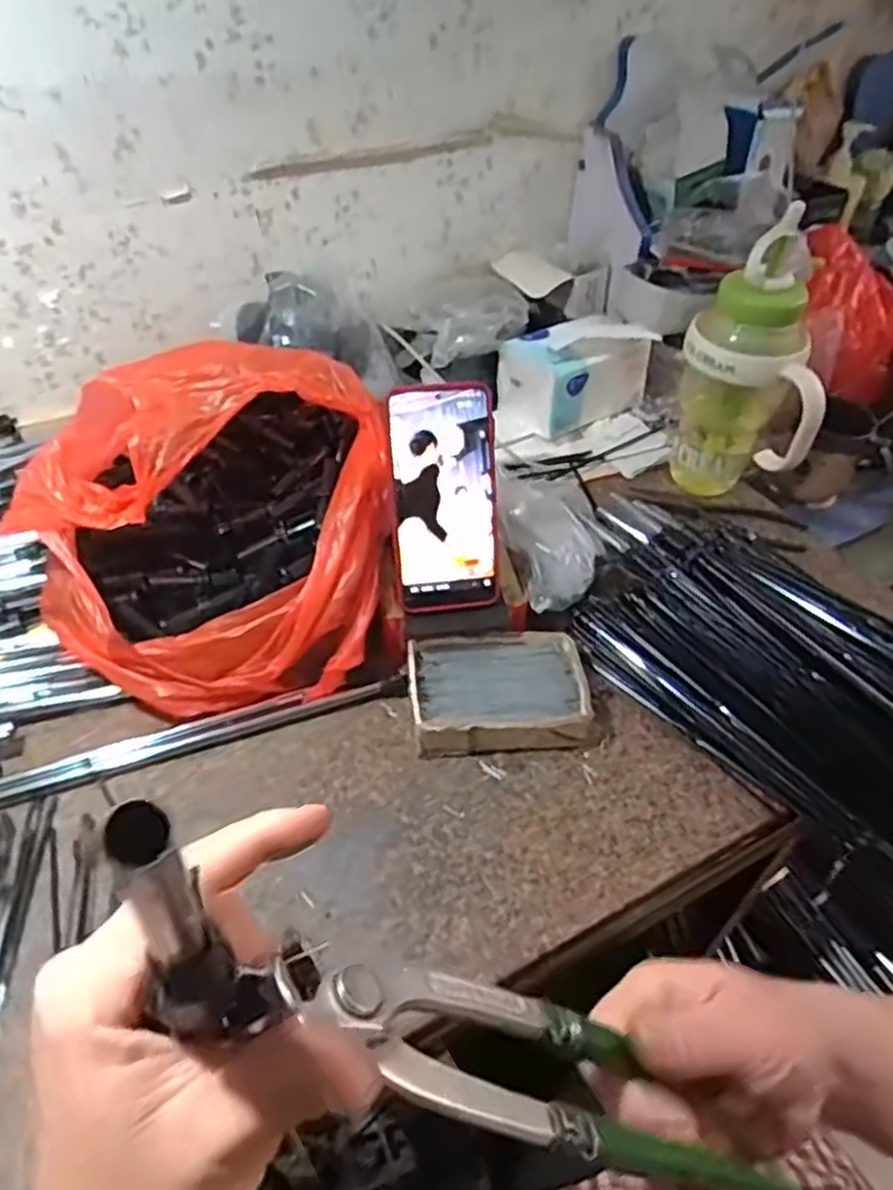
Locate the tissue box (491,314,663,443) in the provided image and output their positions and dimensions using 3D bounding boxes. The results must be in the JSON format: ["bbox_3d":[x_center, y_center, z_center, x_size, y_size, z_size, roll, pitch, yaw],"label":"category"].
[{"bbox_3d":[0.135,-0.237,0.808,0.159,0.108,0.088,-25,50,-24],"label":"tissue box"}]

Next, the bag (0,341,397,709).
[{"bbox_3d":[-0.168,-0.064,0.574,0.246,0.171,0.253,1,44,1],"label":"bag"}]

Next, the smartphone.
[{"bbox_3d":[0.000,-0.069,0.546,0.075,0.162,0.010,-5,15,-4],"label":"smartphone"}]

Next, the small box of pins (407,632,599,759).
[{"bbox_3d":[0.040,0.075,0.565,0.133,0.040,0.092,-6,45,-6],"label":"small box of pins"}]

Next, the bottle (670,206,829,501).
[{"bbox_3d":[0.273,-0.187,0.683,0.098,0.250,0.111,-2,44,-2],"label":"bottle"}]

